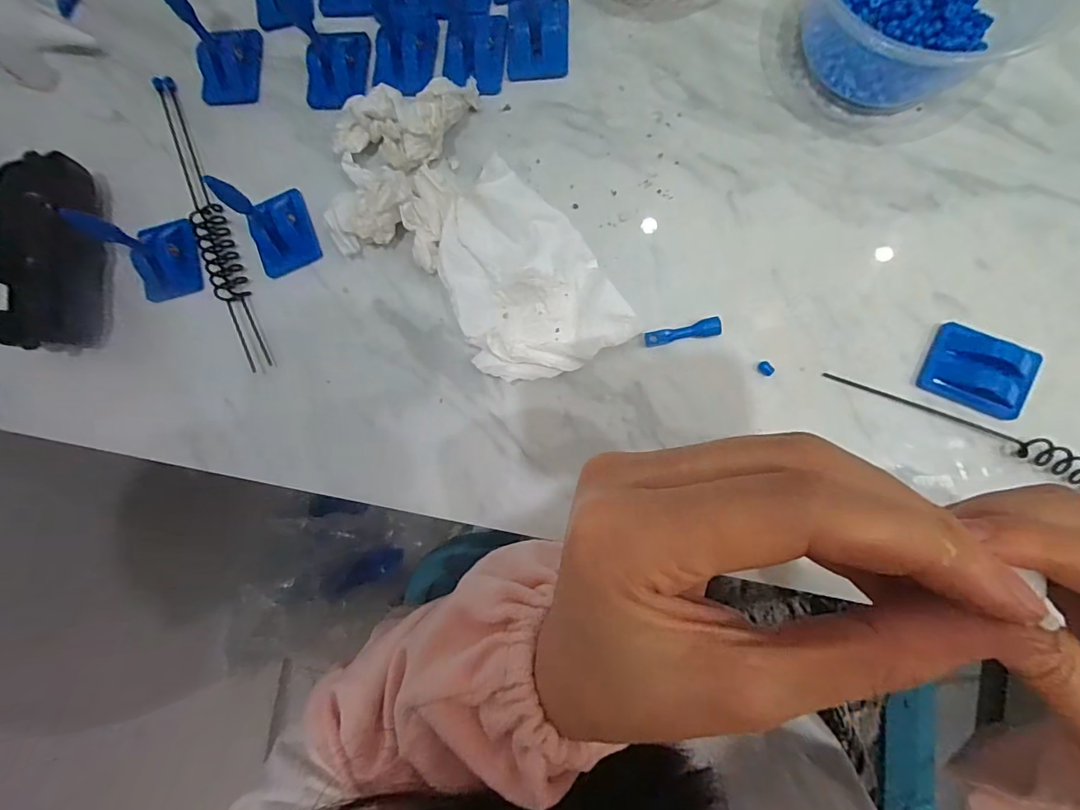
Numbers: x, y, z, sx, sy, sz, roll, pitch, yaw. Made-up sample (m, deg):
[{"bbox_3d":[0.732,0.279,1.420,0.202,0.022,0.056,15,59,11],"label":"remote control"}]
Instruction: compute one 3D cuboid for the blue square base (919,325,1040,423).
[{"bbox_3d":[0.210,-0.016,0.230,0.044,0.009,0.035,23,89,7],"label":"blue square base"}]

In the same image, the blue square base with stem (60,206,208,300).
[{"bbox_3d":[-0.209,-0.083,0.254,0.034,0.047,0.041,-15,85,5],"label":"blue square base with stem"}]

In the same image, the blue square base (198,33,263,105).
[{"bbox_3d":[-0.178,-0.196,0.277,0.029,0.018,0.042,8,87,7],"label":"blue square base"}]

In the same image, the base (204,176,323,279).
[{"bbox_3d":[-0.146,-0.098,0.251,0.032,0.051,0.041,-18,85,5],"label":"base"}]

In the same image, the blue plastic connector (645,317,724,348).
[{"bbox_3d":[0.073,-0.037,0.248,0.037,0.005,0.009,-9,86,6],"label":"blue plastic connector"}]

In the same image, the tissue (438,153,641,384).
[{"bbox_3d":[-0.010,-0.067,0.253,0.077,0.020,0.107,-27,84,4],"label":"tissue"}]

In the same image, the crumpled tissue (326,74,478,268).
[{"bbox_3d":[-0.077,-0.127,0.258,0.067,0.026,0.097,7,87,7],"label":"crumpled tissue"}]

